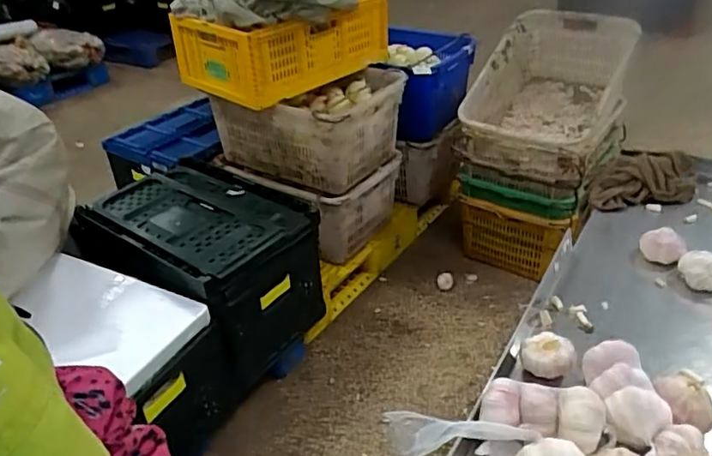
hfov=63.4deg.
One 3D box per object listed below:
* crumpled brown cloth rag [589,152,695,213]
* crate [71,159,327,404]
[{"bbox_3d":[0.500,-0.081,1.005,0.191,0.058,0.103,-9,34,-7],"label":"crumpled brown cloth rag"},{"bbox_3d":[-0.438,0.113,1.682,0.593,0.360,0.452,19,39,30],"label":"crate"}]

